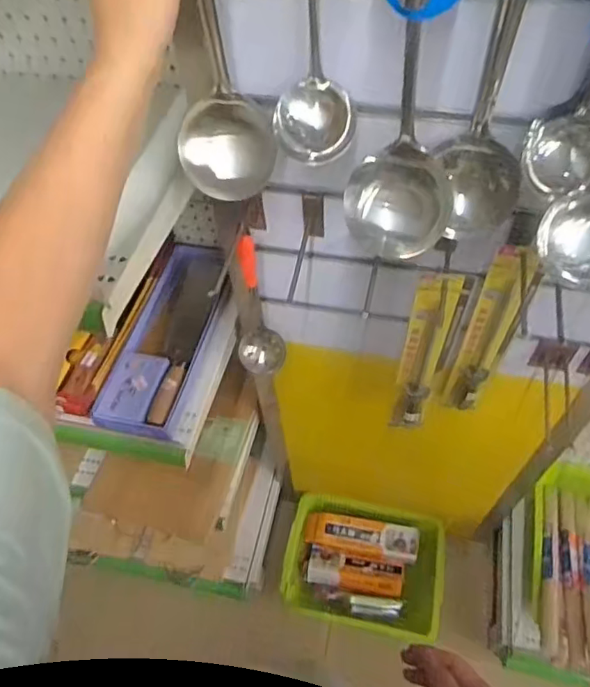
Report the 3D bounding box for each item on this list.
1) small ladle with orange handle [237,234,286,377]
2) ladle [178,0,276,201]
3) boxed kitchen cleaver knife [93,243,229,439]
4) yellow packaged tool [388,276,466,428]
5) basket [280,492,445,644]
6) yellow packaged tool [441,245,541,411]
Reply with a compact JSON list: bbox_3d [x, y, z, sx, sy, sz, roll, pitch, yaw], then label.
[{"bbox_3d":[-0.055,-0.051,0.718,0.064,0.233,0.074,-11,56,-4],"label":"small ladle with orange handle"},{"bbox_3d":[-0.064,-0.263,0.404,0.086,0.359,0.052,9,56,6],"label":"ladle"},{"bbox_3d":[-0.188,-0.014,0.841,0.112,0.052,0.345,10,57,10],"label":"boxed kitchen cleaver knife"},{"bbox_3d":[0.157,0.025,0.672,0.045,0.313,0.023,6,56,8],"label":"yellow packaged tool"},{"bbox_3d":[0.170,0.544,1.340,0.369,0.101,0.275,8,57,9],"label":"basket"},{"bbox_3d":[0.238,-0.001,0.685,0.047,0.311,0.028,28,62,21],"label":"yellow packaged tool"}]

